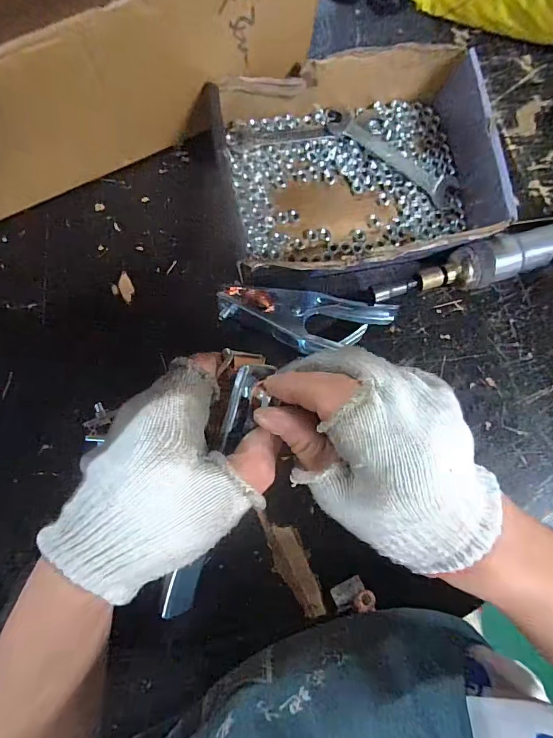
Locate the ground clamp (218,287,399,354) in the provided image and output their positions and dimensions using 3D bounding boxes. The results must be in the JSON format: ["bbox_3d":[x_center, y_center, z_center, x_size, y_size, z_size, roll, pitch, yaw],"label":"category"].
[{"bbox_3d":[0.032,-0.041,0.381,0.169,0.038,0.067,3,83,-3],"label":"ground clamp"}]

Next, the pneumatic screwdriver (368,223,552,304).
[{"bbox_3d":[0.218,-0.105,0.396,0.269,0.041,0.042,-17,85,-5],"label":"pneumatic screwdriver"}]

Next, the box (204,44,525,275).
[{"bbox_3d":[0.075,-0.191,0.388,0.258,0.062,0.194,-7,84,-4],"label":"box"}]

